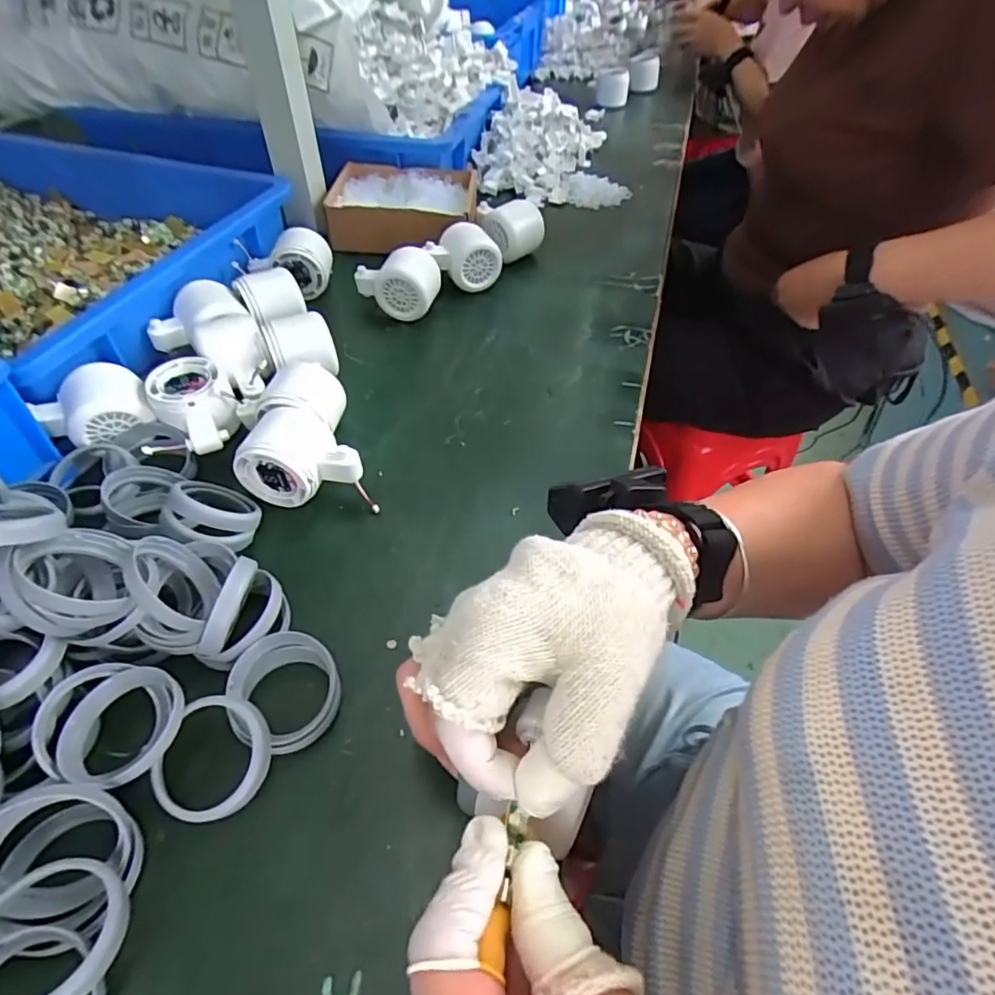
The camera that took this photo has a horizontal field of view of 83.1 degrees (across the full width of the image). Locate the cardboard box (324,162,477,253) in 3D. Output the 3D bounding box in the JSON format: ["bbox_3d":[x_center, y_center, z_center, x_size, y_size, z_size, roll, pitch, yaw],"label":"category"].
[{"bbox_3d":[-0.114,-0.352,0.685,0.168,0.049,0.138,4,49,0],"label":"cardboard box"}]

